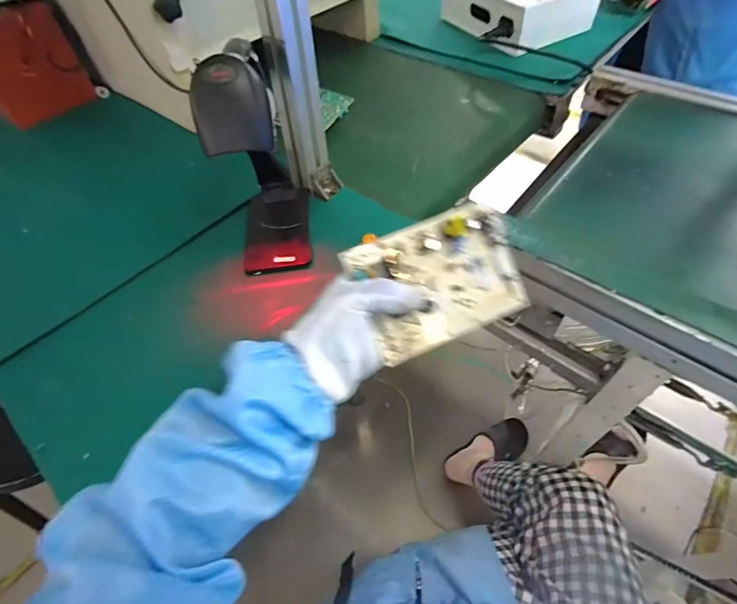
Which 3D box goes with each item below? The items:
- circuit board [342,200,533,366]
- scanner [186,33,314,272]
[{"bbox_3d":[0.062,-0.019,0.341,0.138,0.026,0.103,-23,93,-11],"label":"circuit board"},{"bbox_3d":[-0.122,-0.156,0.445,0.079,0.207,0.148,-8,53,-2],"label":"scanner"}]

